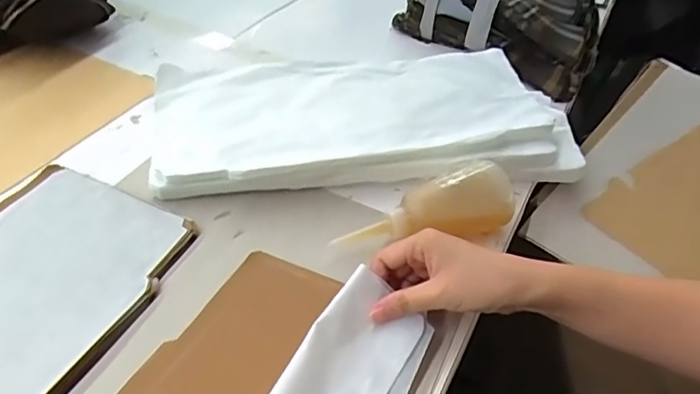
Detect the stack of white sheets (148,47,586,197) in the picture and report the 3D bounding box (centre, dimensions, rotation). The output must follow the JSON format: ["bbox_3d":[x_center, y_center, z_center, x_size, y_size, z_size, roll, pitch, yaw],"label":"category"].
[{"bbox_3d":[0.016,-0.092,0.626,0.454,0.059,0.200,-3,44,-9],"label":"stack of white sheets"}]

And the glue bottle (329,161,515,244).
[{"bbox_3d":[0.073,0.017,0.514,0.166,0.065,0.053,-15,47,-20],"label":"glue bottle"}]

